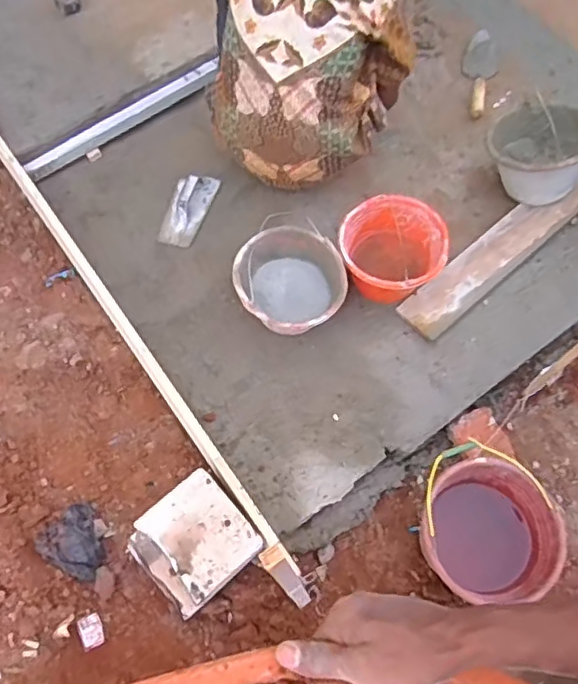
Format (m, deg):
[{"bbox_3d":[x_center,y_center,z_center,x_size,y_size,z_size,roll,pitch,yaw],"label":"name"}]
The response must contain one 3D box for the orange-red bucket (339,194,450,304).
[{"bbox_3d":[0.234,-0.196,1.421,0.232,0.165,0.223,0,64,1],"label":"orange-red bucket"}]

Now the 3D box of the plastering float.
[{"bbox_3d":[-0.258,-0.350,1.556,0.086,0.039,0.219,14,65,8],"label":"plastering float"}]

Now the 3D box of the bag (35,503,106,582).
[{"bbox_3d":[-0.435,0.413,1.259,0.126,0.079,0.122,34,69,16],"label":"bag"}]

